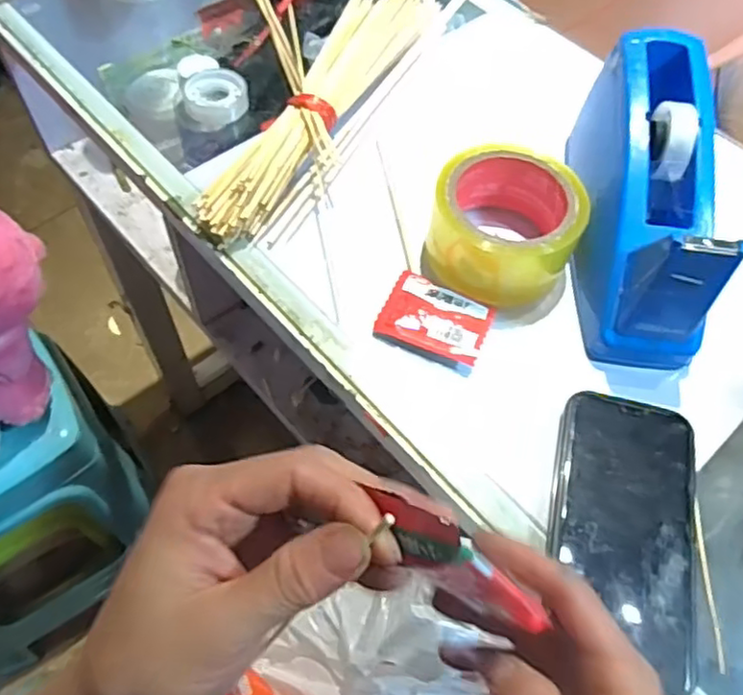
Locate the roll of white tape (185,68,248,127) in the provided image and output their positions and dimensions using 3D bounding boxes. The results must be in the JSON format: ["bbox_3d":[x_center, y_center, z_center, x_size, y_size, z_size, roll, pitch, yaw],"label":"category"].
[{"bbox_3d":[-0.126,-0.204,0.534,0.048,0.026,0.040,-8,60,-8],"label":"roll of white tape"}]

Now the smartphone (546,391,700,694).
[{"bbox_3d":[0.140,0.099,0.365,0.078,0.017,0.148,14,59,5],"label":"smartphone"}]

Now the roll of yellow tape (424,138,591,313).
[{"bbox_3d":[0.092,-0.083,0.450,0.099,0.055,0.097,2,59,-3],"label":"roll of yellow tape"}]

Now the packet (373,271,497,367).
[{"bbox_3d":[0.044,-0.020,0.433,0.069,0.014,0.050,21,60,9],"label":"packet"}]

